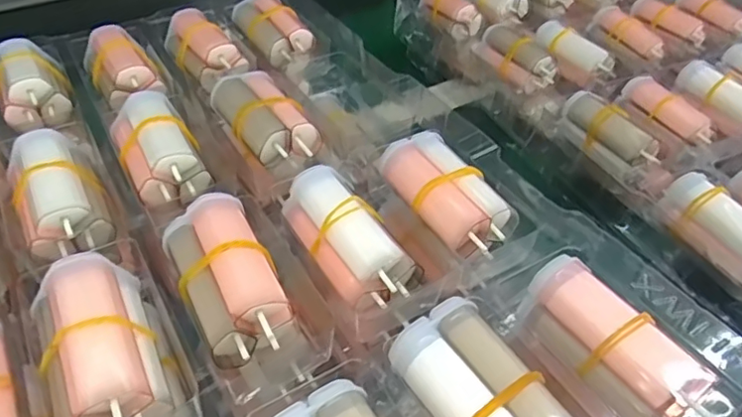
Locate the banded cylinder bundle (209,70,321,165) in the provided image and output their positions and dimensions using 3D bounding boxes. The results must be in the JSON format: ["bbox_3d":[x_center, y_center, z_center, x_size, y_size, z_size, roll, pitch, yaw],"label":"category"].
[{"bbox_3d":[-0.057,-0.049,0.296,0.036,0.019,0.064,-25,49,-24],"label":"banded cylinder bundle"}]

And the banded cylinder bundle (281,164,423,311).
[{"bbox_3d":[-0.010,0.011,0.236,0.032,0.023,0.069,-20,47,-21],"label":"banded cylinder bundle"}]

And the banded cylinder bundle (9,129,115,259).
[{"bbox_3d":[-0.145,-0.008,0.259,0.034,0.027,0.067,-21,60,-21],"label":"banded cylinder bundle"}]

